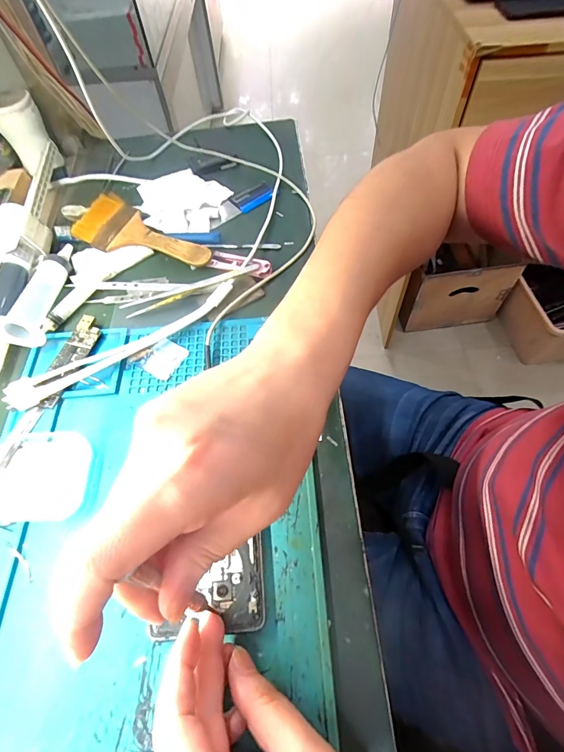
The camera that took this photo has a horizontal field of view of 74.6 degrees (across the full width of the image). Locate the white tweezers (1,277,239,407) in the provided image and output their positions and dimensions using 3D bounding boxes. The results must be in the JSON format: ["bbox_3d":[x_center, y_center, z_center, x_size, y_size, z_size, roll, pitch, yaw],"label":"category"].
[{"bbox_3d":[-0.137,-0.029,0.335,0.213,0.010,0.027,-29,62,-12],"label":"white tweezers"}]

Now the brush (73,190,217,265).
[{"bbox_3d":[-0.152,-0.147,0.398,0.163,0.019,0.065,29,66,19],"label":"brush"}]

